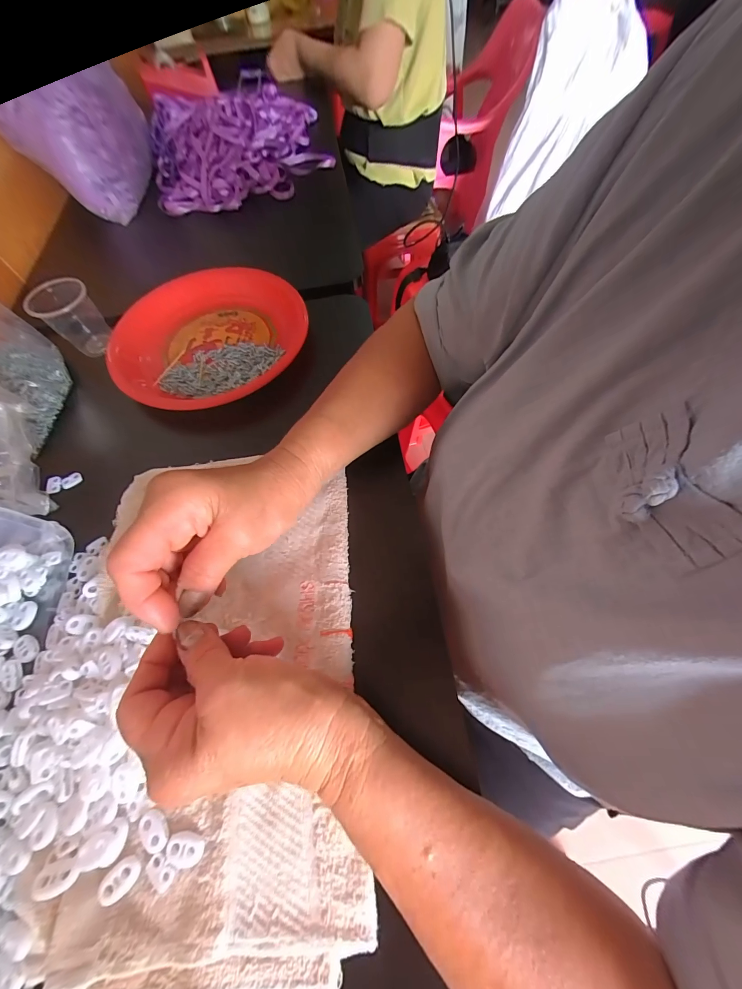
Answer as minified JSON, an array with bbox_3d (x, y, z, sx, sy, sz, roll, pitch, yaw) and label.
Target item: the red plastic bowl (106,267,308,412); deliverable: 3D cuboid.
[{"bbox_3d":[-0.189,-0.190,0.398,0.191,0.032,0.221,18,66,12],"label":"red plastic bowl"}]

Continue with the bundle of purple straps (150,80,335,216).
[{"bbox_3d":[-0.203,-0.576,0.559,0.320,0.075,0.233,-24,66,-11],"label":"bundle of purple straps"}]

